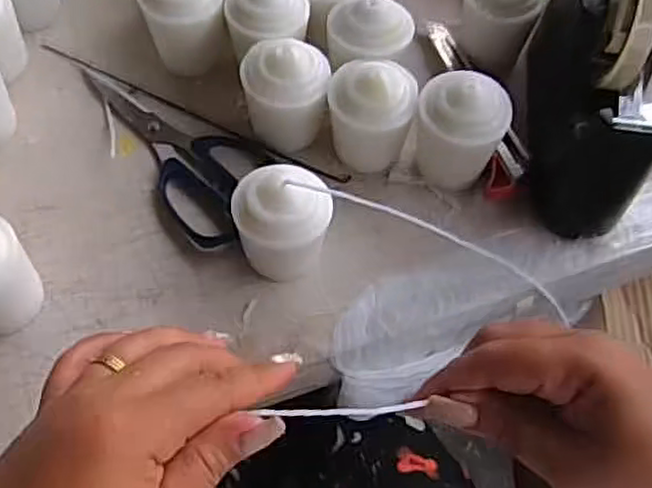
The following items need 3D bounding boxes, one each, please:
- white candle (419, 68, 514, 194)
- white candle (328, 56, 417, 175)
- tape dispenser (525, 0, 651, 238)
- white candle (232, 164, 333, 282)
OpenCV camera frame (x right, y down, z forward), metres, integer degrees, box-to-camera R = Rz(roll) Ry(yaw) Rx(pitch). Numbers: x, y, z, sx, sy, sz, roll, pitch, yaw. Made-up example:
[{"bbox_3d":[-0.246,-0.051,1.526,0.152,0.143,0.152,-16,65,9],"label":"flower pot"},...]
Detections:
[{"bbox_3d":[0.085,-0.071,0.436,0.054,0.075,0.045,7,64,1],"label":"white candle"},{"bbox_3d":[0.029,-0.078,0.442,0.054,0.065,0.056,1,64,-2],"label":"white candle"},{"bbox_3d":[0.171,-0.112,0.429,0.060,0.131,0.180,7,64,1],"label":"tape dispenser"},{"bbox_3d":[-0.026,-0.013,0.402,0.052,0.066,0.048,1,64,-2],"label":"white candle"}]

